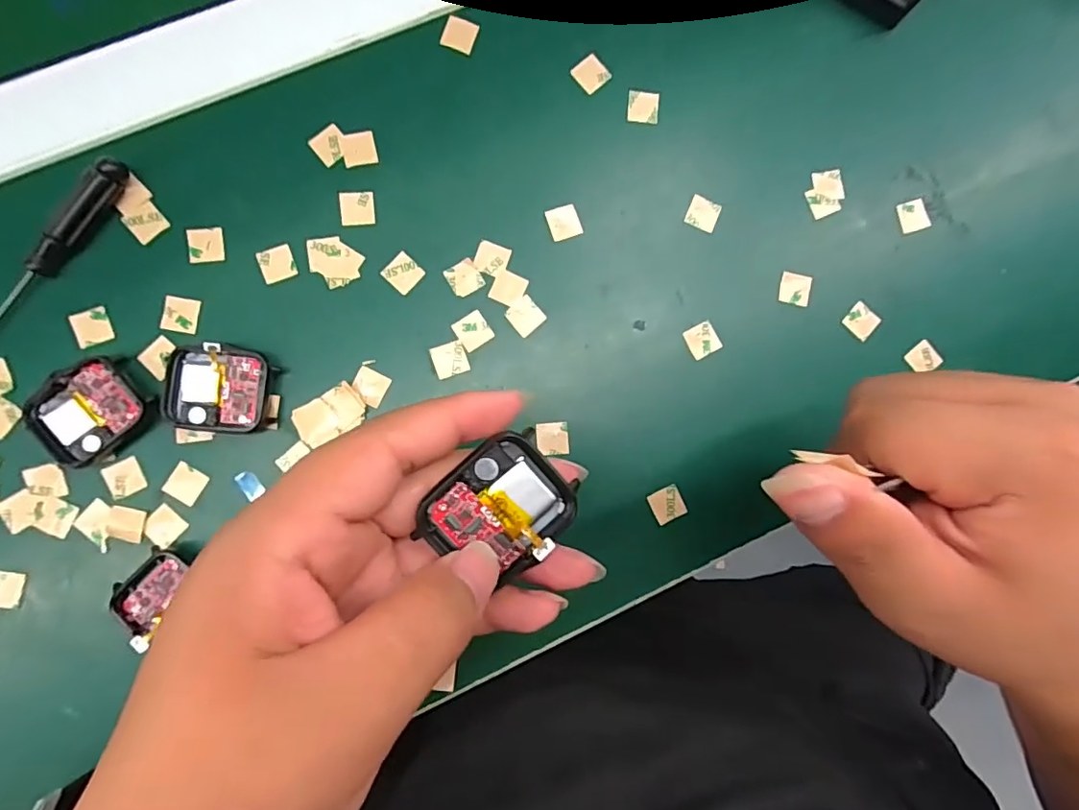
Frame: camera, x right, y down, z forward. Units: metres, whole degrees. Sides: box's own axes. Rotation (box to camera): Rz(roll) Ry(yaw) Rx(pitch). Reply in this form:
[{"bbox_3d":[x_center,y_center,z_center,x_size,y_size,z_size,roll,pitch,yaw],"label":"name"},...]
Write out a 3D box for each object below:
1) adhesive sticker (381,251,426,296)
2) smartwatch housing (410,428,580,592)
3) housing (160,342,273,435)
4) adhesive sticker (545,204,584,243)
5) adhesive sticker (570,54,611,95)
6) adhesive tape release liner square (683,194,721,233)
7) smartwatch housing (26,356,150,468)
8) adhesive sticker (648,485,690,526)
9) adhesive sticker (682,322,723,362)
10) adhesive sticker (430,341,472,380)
[{"bbox_3d":[-0.065,-0.063,0.258,0.016,0.004,0.016,43,83,-4],"label":"adhesive sticker"},{"bbox_3d":[-0.011,0.032,0.168,0.042,0.009,0.037,-43,91,-6],"label":"smartwatch housing"},{"bbox_3d":[-0.143,-0.007,0.243,0.043,0.010,0.037,8,86,-4],"label":"housing"},{"bbox_3d":[0.012,-0.089,0.263,0.015,0.004,0.016,-20,89,-6],"label":"adhesive sticker"},{"bbox_3d":[0.026,-0.164,0.269,0.016,0.004,0.015,-43,95,-4],"label":"adhesive sticker"},{"bbox_3d":[0.082,-0.095,0.270,0.015,0.004,0.016,20,93,-3],"label":"adhesive tape release liner square"},{"bbox_3d":[-0.198,0.003,0.238,0.043,0.009,0.038,-42,91,-6],"label":"smartwatch housing"},{"bbox_3d":[0.063,0.048,0.263,0.016,0.004,0.016,-25,87,-6],"label":"adhesive sticker"},{"bbox_3d":[0.081,-0.032,0.268,0.016,0.004,0.016,-30,91,-5],"label":"adhesive sticker"},{"bbox_3d":[-0.042,-0.022,0.258,0.016,0.004,0.016,-20,92,-8],"label":"adhesive sticker"}]

